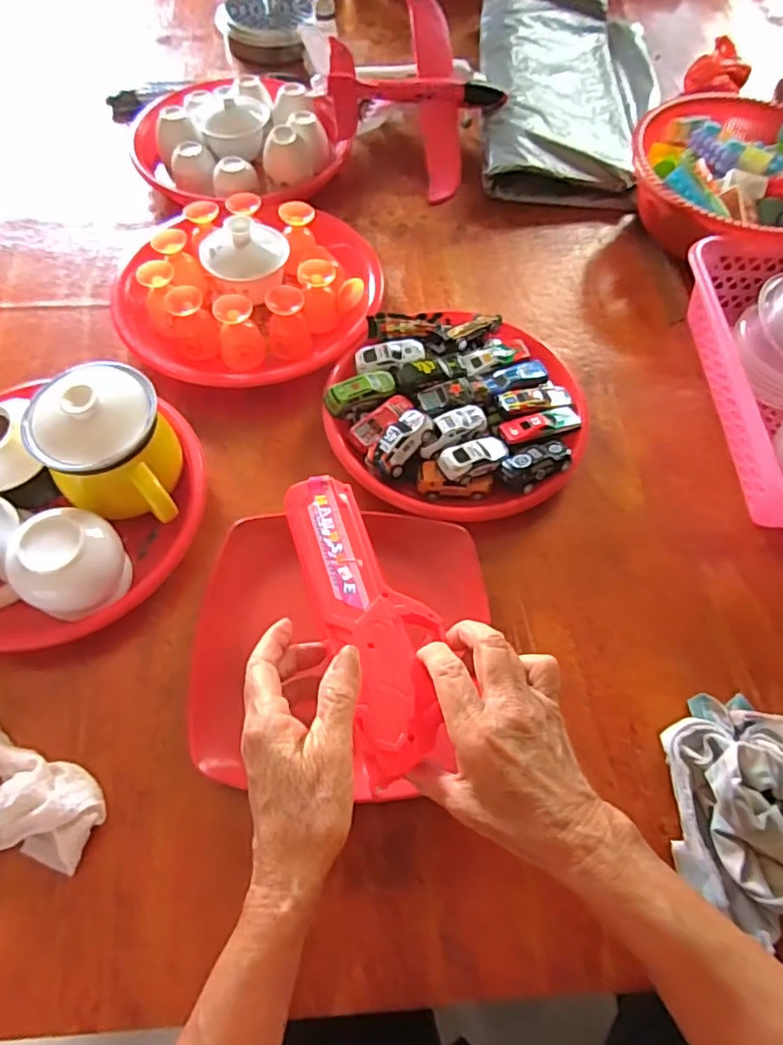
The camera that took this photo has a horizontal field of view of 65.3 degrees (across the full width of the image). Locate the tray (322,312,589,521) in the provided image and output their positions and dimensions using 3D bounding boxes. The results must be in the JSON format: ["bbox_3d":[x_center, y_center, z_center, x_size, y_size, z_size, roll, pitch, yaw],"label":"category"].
[{"bbox_3d":[0.057,-0.102,0.541,0.220,0.046,0.208,1,62,-1],"label":"tray"}]

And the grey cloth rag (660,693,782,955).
[{"bbox_3d":[0.239,0.176,0.398,0.150,0.053,0.119,-39,70,-20],"label":"grey cloth rag"}]

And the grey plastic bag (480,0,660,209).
[{"bbox_3d":[0.233,-0.570,0.794,0.236,0.045,0.442,5,62,1],"label":"grey plastic bag"}]

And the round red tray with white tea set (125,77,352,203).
[{"bbox_3d":[-0.174,-0.451,0.715,0.247,0.065,0.216,-20,64,-12],"label":"round red tray with white tea set"}]

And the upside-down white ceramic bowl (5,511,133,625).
[{"bbox_3d":[-0.234,0.030,0.445,0.063,0.072,0.069,25,64,12],"label":"upside-down white ceramic bowl"}]

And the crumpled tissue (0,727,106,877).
[{"bbox_3d":[-0.239,0.180,0.385,0.101,0.035,0.069,20,63,9],"label":"crumpled tissue"}]

